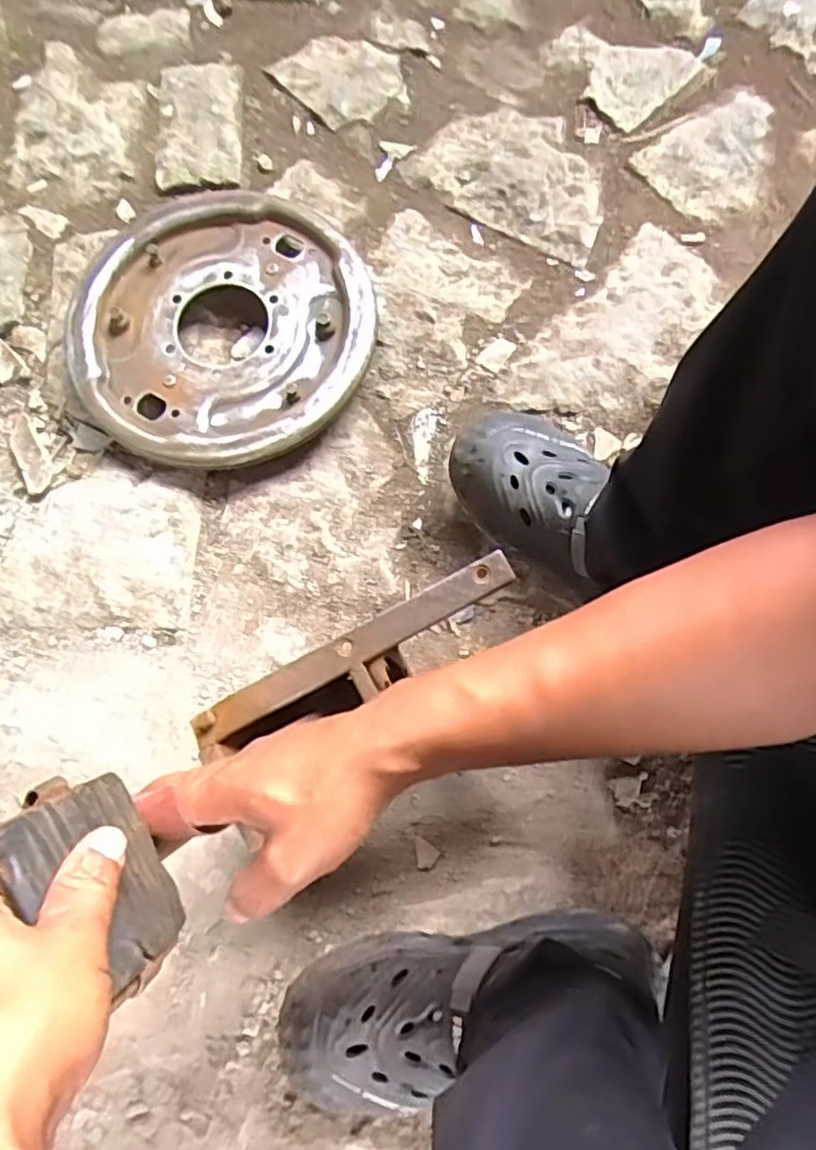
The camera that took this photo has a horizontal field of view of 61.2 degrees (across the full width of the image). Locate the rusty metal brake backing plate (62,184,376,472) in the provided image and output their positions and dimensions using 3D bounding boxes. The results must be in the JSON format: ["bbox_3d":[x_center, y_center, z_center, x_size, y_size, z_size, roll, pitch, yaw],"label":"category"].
[{"bbox_3d":[-0.183,-0.243,0.694,0.290,0.043,0.282,0,75,0],"label":"rusty metal brake backing plate"}]

